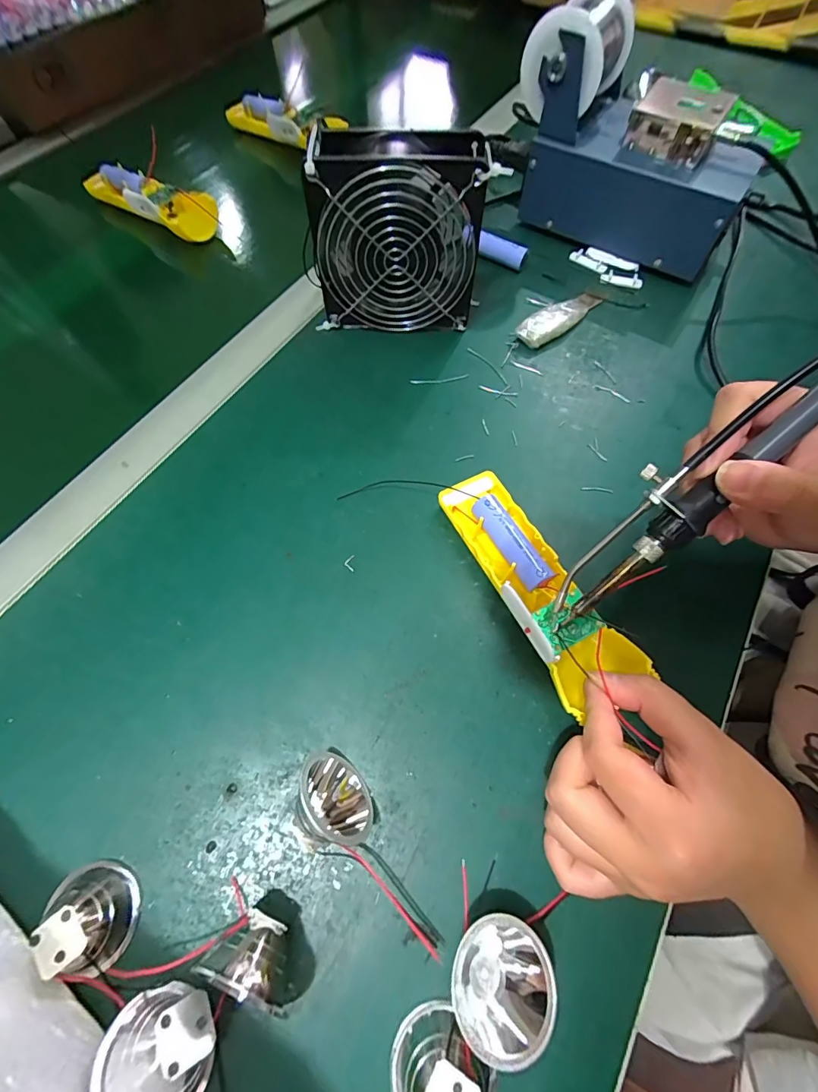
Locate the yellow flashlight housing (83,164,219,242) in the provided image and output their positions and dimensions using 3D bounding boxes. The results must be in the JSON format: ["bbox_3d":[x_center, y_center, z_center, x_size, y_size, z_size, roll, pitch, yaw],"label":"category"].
[{"bbox_3d":[-0.265,-0.356,0.441,0.168,0.023,0.049,30,69,12],"label":"yellow flashlight housing"}]

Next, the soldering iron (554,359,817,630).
[{"bbox_3d":[0.150,-0.036,0.203,0.204,0.021,0.038,-43,69,17],"label":"soldering iron"}]

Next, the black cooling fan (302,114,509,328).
[{"bbox_3d":[-0.011,-0.229,0.327,0.124,0.123,0.041,1,66,0],"label":"black cooling fan"}]

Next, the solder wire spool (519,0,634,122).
[{"bbox_3d":[0.137,-0.408,0.356,0.064,0.066,0.089,32,69,13],"label":"solder wire spool"}]

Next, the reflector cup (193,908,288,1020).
[{"bbox_3d":[-0.069,0.177,0.189,0.041,0.038,0.022,13,66,5],"label":"reflector cup"}]

